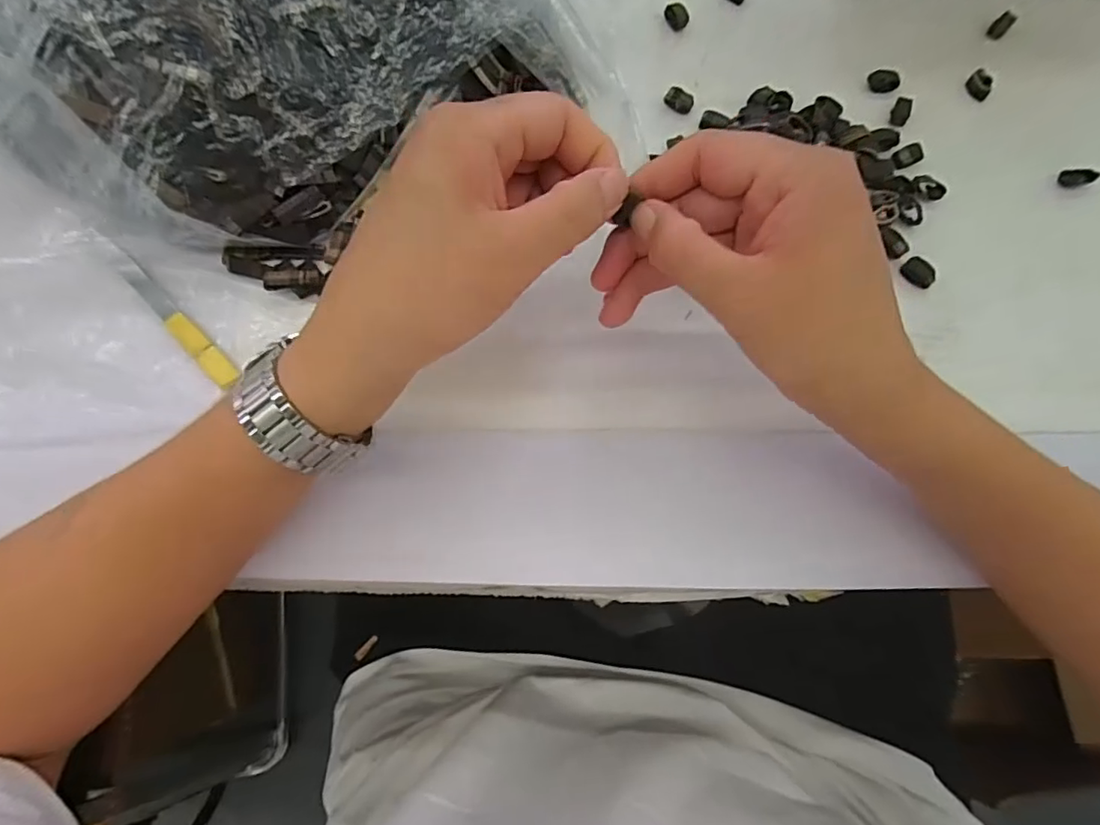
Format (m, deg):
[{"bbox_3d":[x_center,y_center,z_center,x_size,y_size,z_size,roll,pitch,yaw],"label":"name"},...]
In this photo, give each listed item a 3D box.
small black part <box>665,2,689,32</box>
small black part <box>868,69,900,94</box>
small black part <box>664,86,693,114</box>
[{"bbox_3d":[0.085,-0.267,0.372,0.017,0.012,0.013,15,75,3],"label":"small black part"},{"bbox_3d":[0.217,-0.216,0.358,0.018,0.004,0.016,-7,75,-3],"label":"small black part"},{"bbox_3d":[0.083,-0.200,0.354,0.018,0.009,0.010,30,76,7],"label":"small black part"}]

